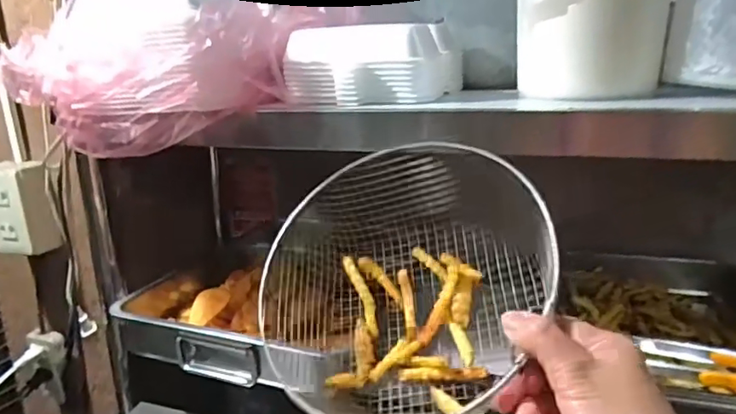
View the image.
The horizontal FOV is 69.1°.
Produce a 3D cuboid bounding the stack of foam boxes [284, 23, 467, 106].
[{"bbox_3d":[0.017,-0.177,0.654,0.174,0.079,0.227,4,18,17],"label":"stack of foam boxes"}]

